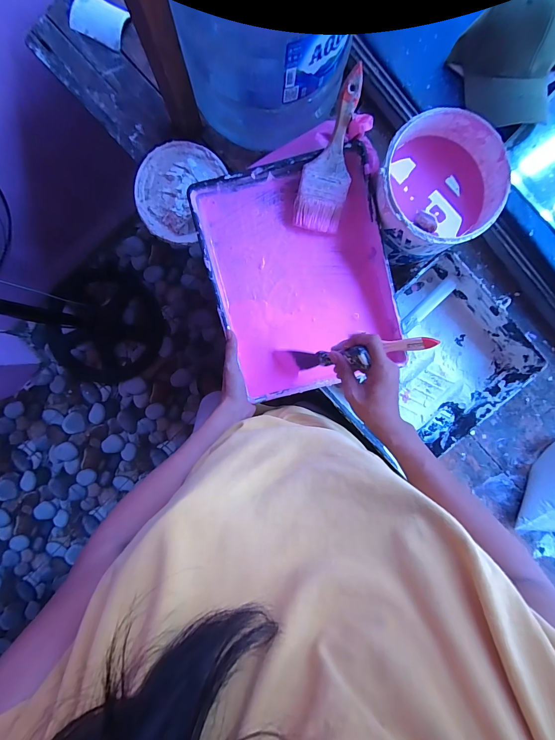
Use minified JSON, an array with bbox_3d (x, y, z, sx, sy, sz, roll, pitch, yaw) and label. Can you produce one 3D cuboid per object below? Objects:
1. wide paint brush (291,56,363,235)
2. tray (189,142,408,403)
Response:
[{"bbox_3d":[0.080,-0.311,0.469,0.074,0.011,0.198,14,118,-3],"label":"wide paint brush"},{"bbox_3d":[0.039,-0.147,0.519,0.273,0.056,0.343,-15,94,-1],"label":"tray"}]

